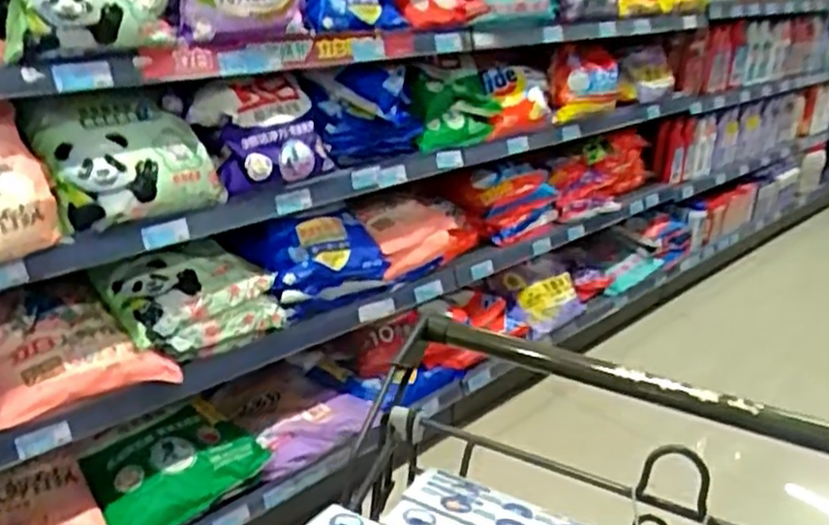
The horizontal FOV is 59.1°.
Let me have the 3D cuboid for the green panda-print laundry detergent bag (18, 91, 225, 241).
[{"bbox_3d":[-0.491,-0.178,1.234,0.161,0.174,0.275,23,31,38],"label":"green panda-print laundry detergent bag"}]

